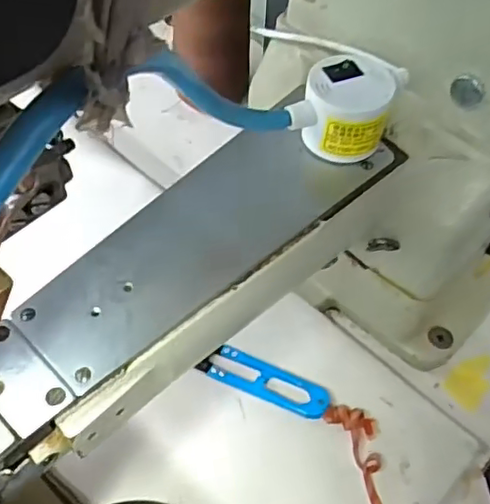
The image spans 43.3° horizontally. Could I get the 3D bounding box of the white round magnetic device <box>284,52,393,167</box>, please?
[{"bbox_3d":[0.040,-0.061,0.265,0.040,0.034,0.033,4,55,3],"label":"white round magnetic device"}]

